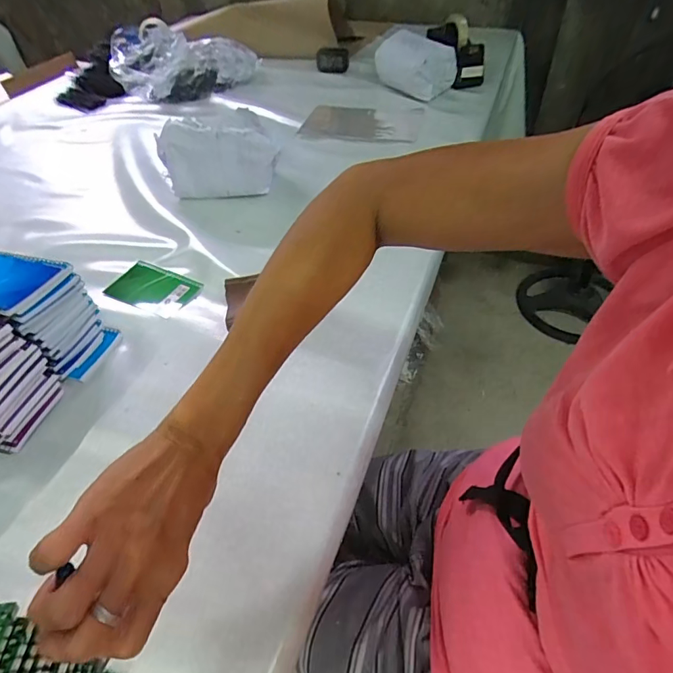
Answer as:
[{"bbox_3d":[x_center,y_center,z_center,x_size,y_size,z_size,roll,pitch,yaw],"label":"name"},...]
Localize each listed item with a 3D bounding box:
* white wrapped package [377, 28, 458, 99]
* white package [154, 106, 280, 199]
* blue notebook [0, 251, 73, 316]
[{"bbox_3d":[0.181,-0.669,1.081,0.124,0.087,0.228,-21,49,-14],"label":"white wrapped package"},{"bbox_3d":[-0.207,-0.309,0.774,0.203,0.129,0.043,3,46,7],"label":"white package"},{"bbox_3d":[-0.383,-0.065,0.503,0.130,0.017,0.094,13,48,16],"label":"blue notebook"}]

